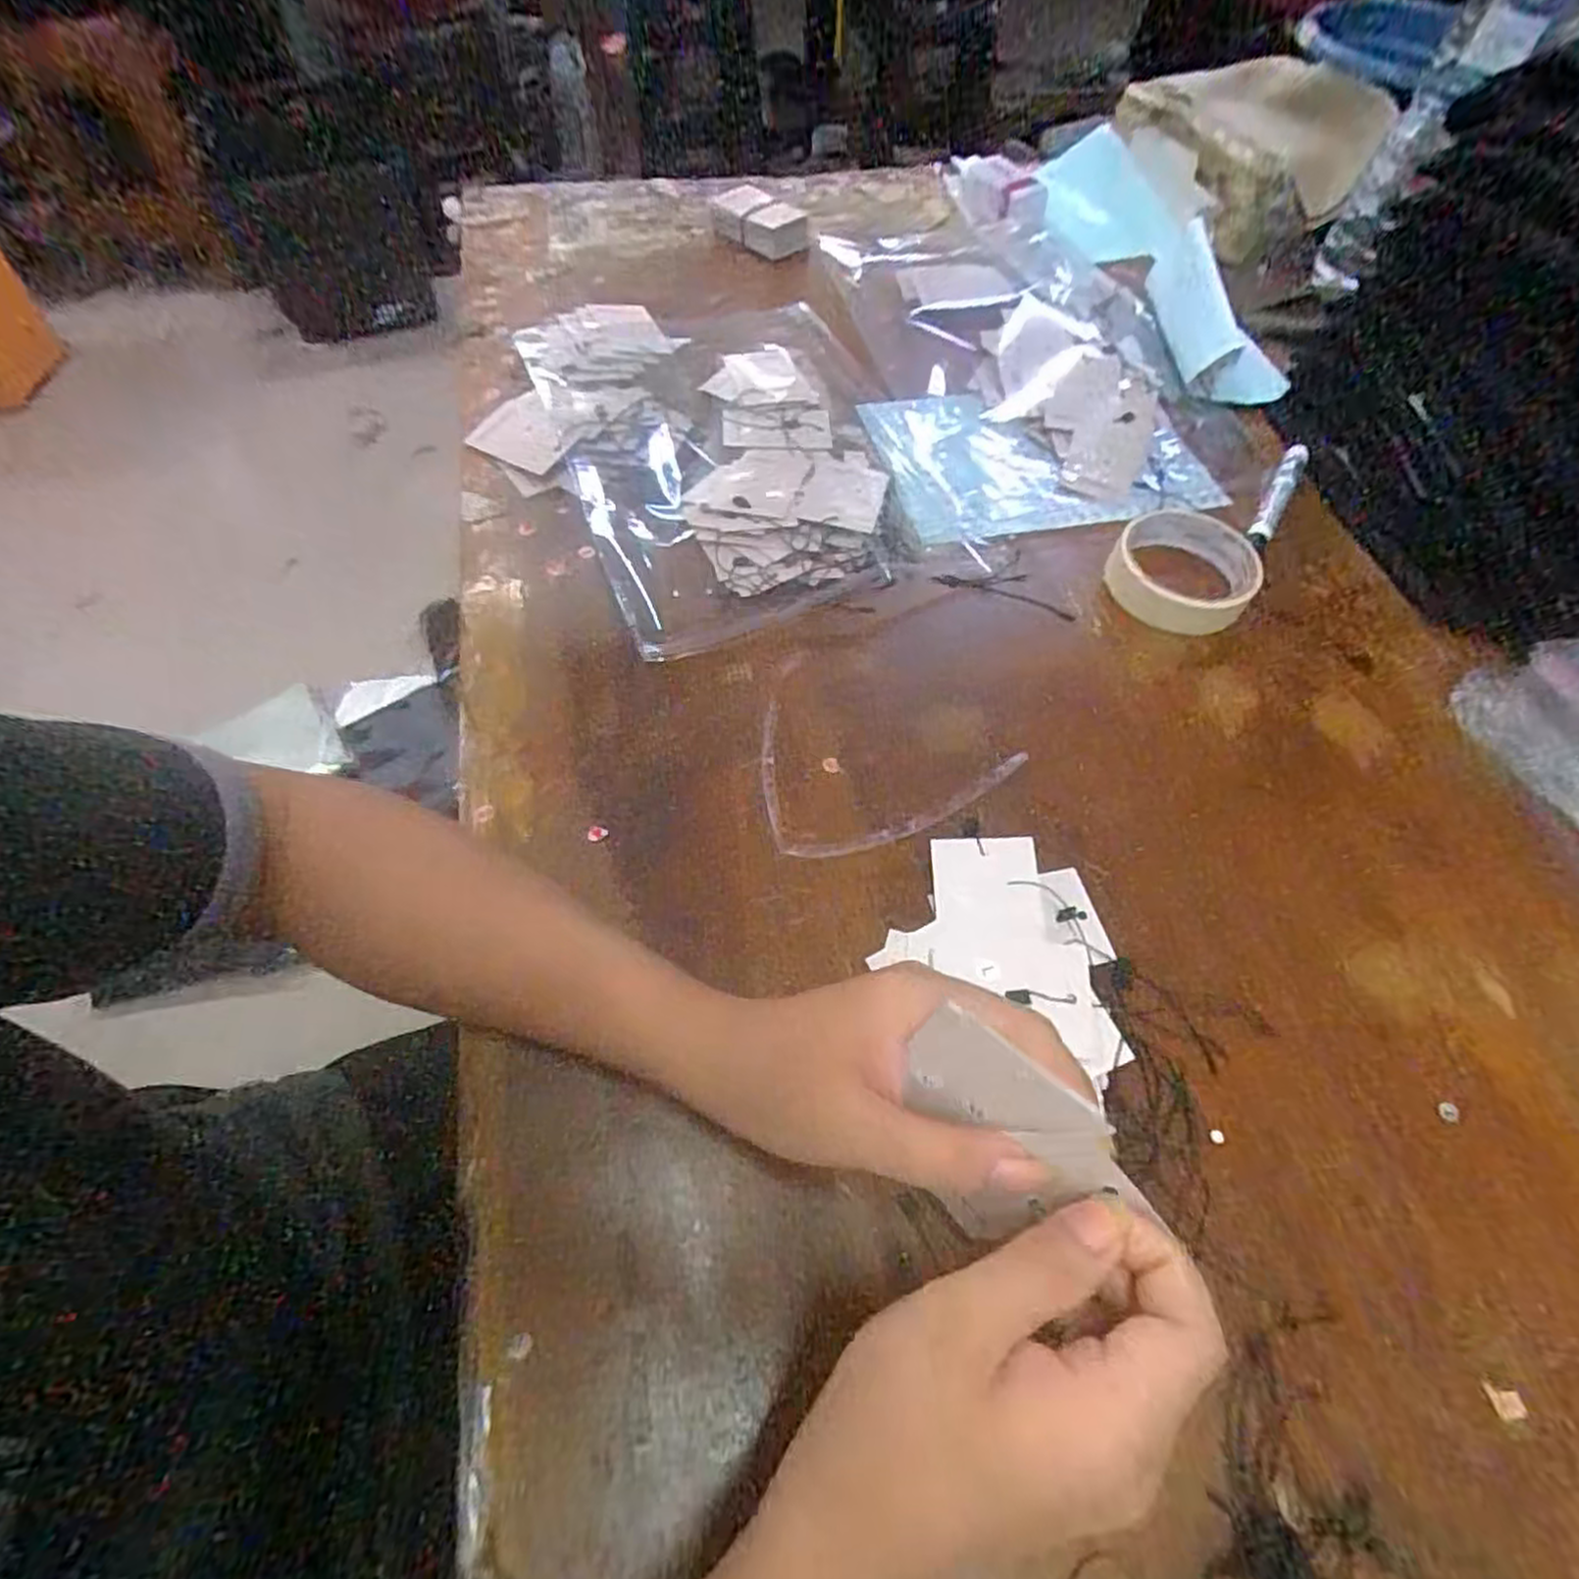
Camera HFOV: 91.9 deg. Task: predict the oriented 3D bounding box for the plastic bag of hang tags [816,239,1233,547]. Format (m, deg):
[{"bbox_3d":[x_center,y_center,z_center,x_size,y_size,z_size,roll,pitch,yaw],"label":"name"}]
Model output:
[{"bbox_3d":[0.177,-0.327,0.597,0.252,0.047,0.342,-6,59,-4],"label":"plastic bag of hang tags"}]

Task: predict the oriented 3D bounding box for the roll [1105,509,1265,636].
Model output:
[{"bbox_3d":[0.255,-0.144,0.492,0.088,0.020,0.086,0,59,0],"label":"roll"}]

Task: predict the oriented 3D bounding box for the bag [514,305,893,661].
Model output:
[{"bbox_3d":[-0.045,-0.254,0.554,0.230,0.029,0.351,-19,61,-12],"label":"bag"}]

